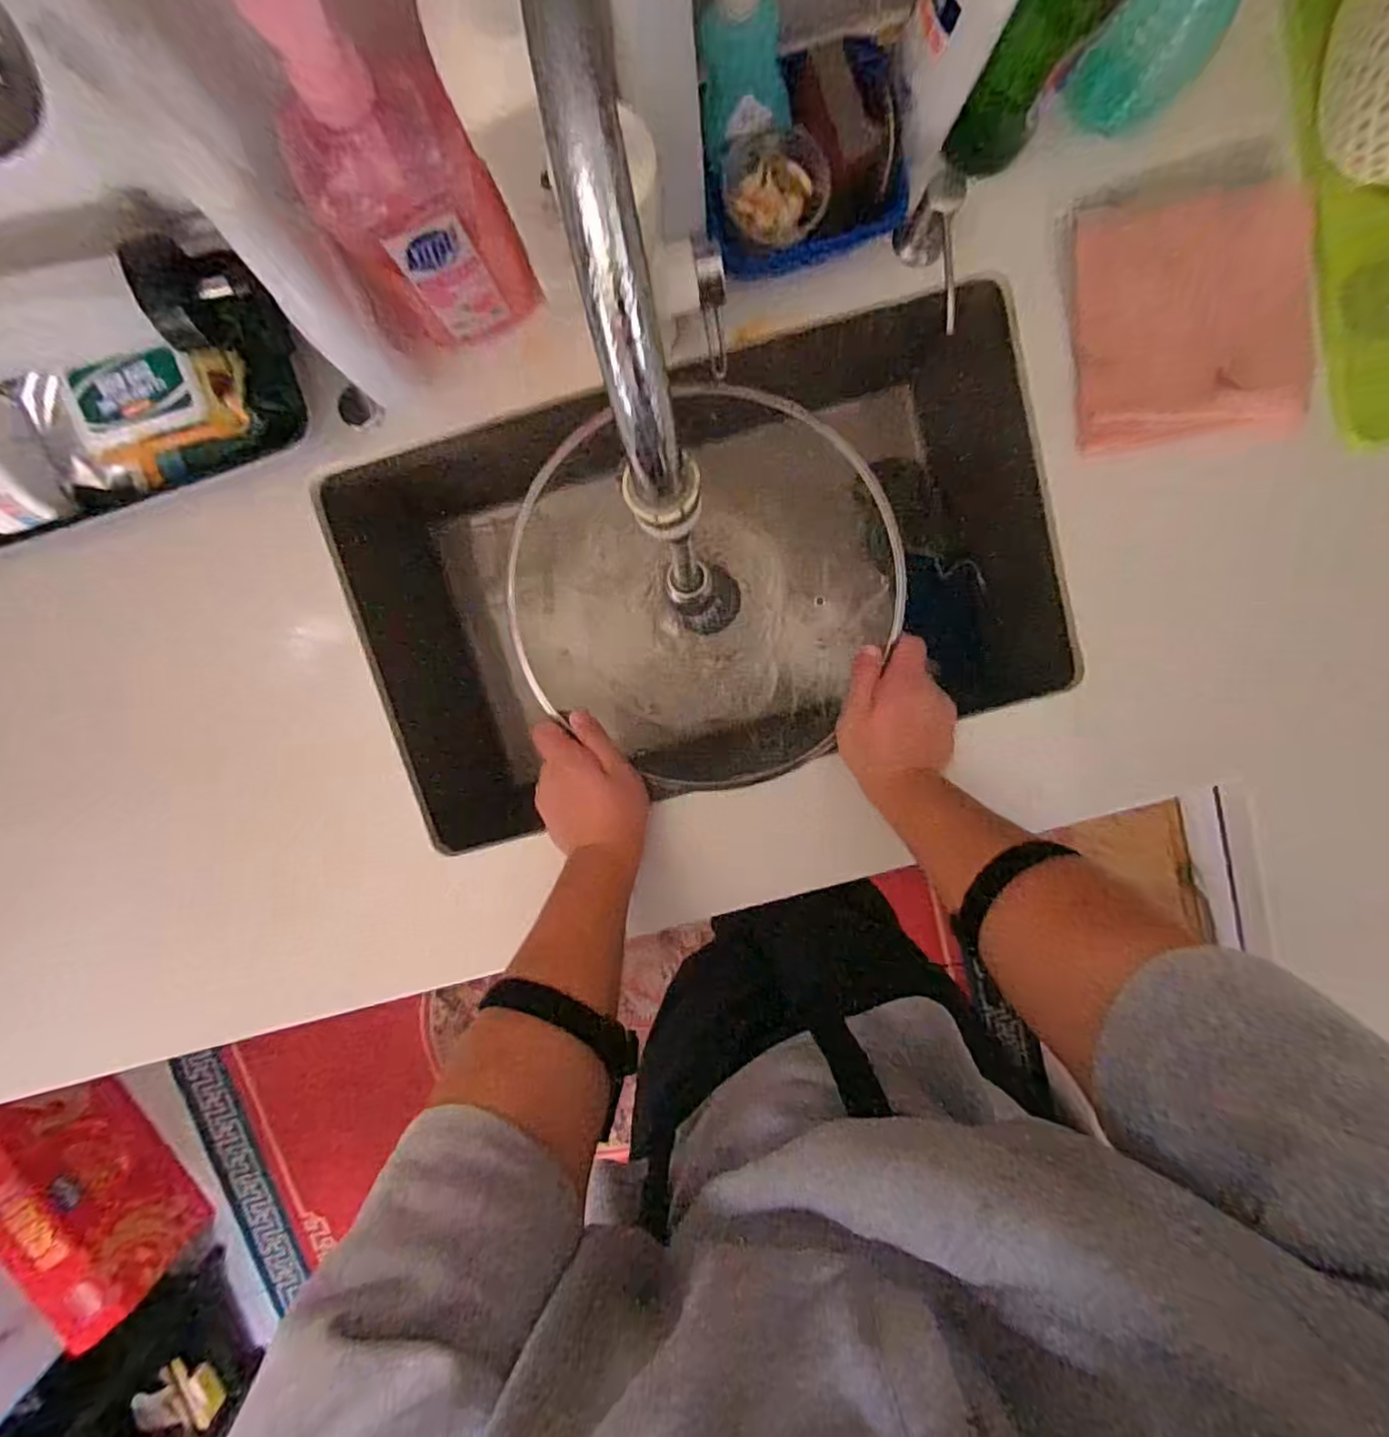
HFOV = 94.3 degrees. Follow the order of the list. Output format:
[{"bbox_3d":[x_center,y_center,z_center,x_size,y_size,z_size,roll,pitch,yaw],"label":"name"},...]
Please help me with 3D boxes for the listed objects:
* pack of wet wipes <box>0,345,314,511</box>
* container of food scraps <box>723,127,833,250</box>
[{"bbox_3d":[-0.399,-0.233,0.488,0.205,0.037,0.087,-15,98,3],"label":"pack of wet wipes"},{"bbox_3d":[0.059,-0.375,0.461,0.076,0.035,0.067,-1,98,1],"label":"container of food scraps"}]

